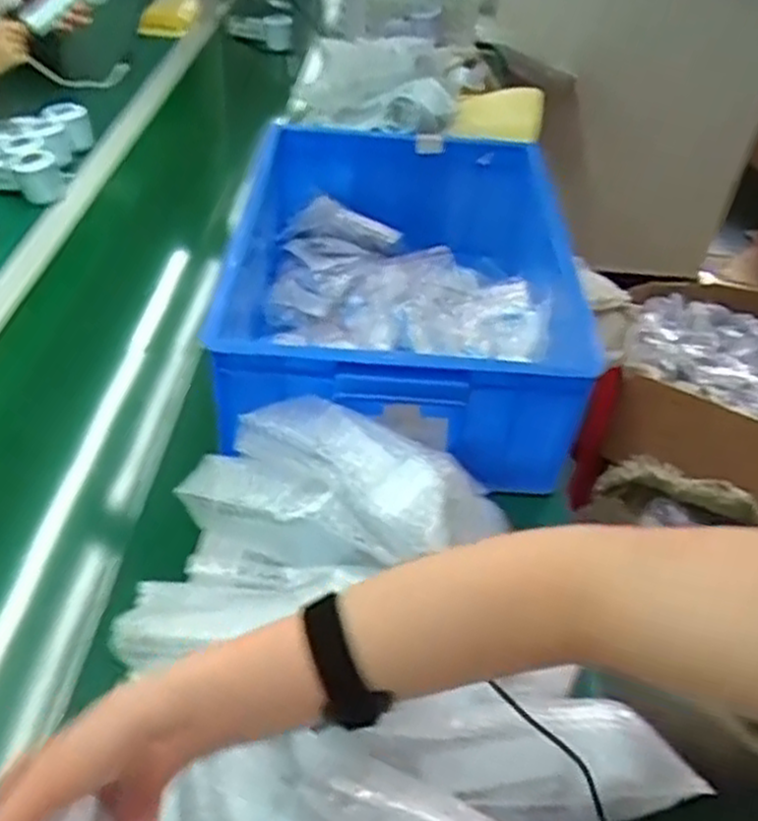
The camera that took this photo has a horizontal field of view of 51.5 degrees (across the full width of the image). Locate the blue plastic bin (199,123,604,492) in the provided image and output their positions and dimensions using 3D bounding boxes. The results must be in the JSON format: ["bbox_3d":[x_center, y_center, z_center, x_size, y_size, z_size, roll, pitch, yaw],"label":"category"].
[{"bbox_3d":[0.022,-0.125,0.852,0.364,0.151,0.470,5,41,-2],"label":"blue plastic bin"}]

